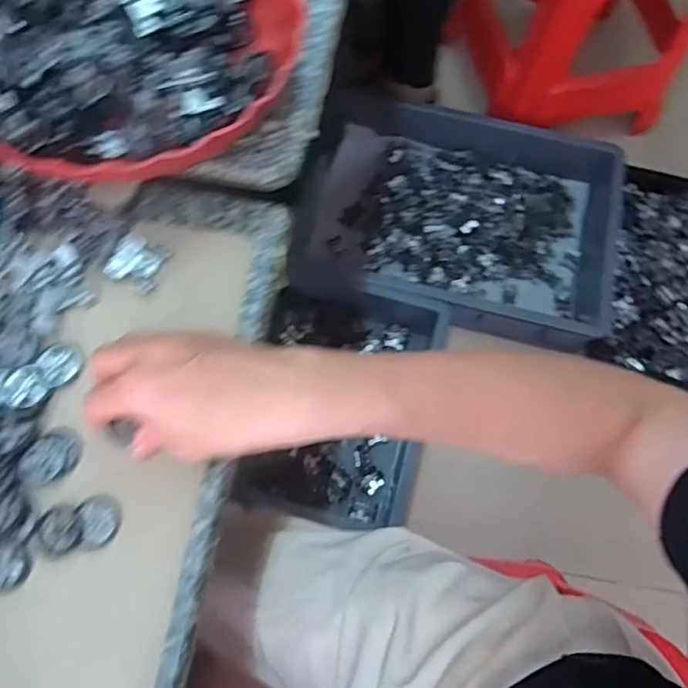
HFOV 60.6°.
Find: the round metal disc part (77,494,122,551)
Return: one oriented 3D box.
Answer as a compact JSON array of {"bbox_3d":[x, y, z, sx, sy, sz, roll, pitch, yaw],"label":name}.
[{"bbox_3d":[-0.142,0.103,0.343,0.023,0.005,0.029,-7,71,-5],"label":"round metal disc part"}]

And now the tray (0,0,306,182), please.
[{"bbox_3d":[-0.143,-0.219,0.386,0.227,0.061,0.243,-10,72,-6],"label":"tray"}]

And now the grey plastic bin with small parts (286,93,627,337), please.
[{"bbox_3d":[0.217,-0.266,1.176,0.614,0.121,0.459,12,71,2],"label":"grey plastic bin with small parts"}]

